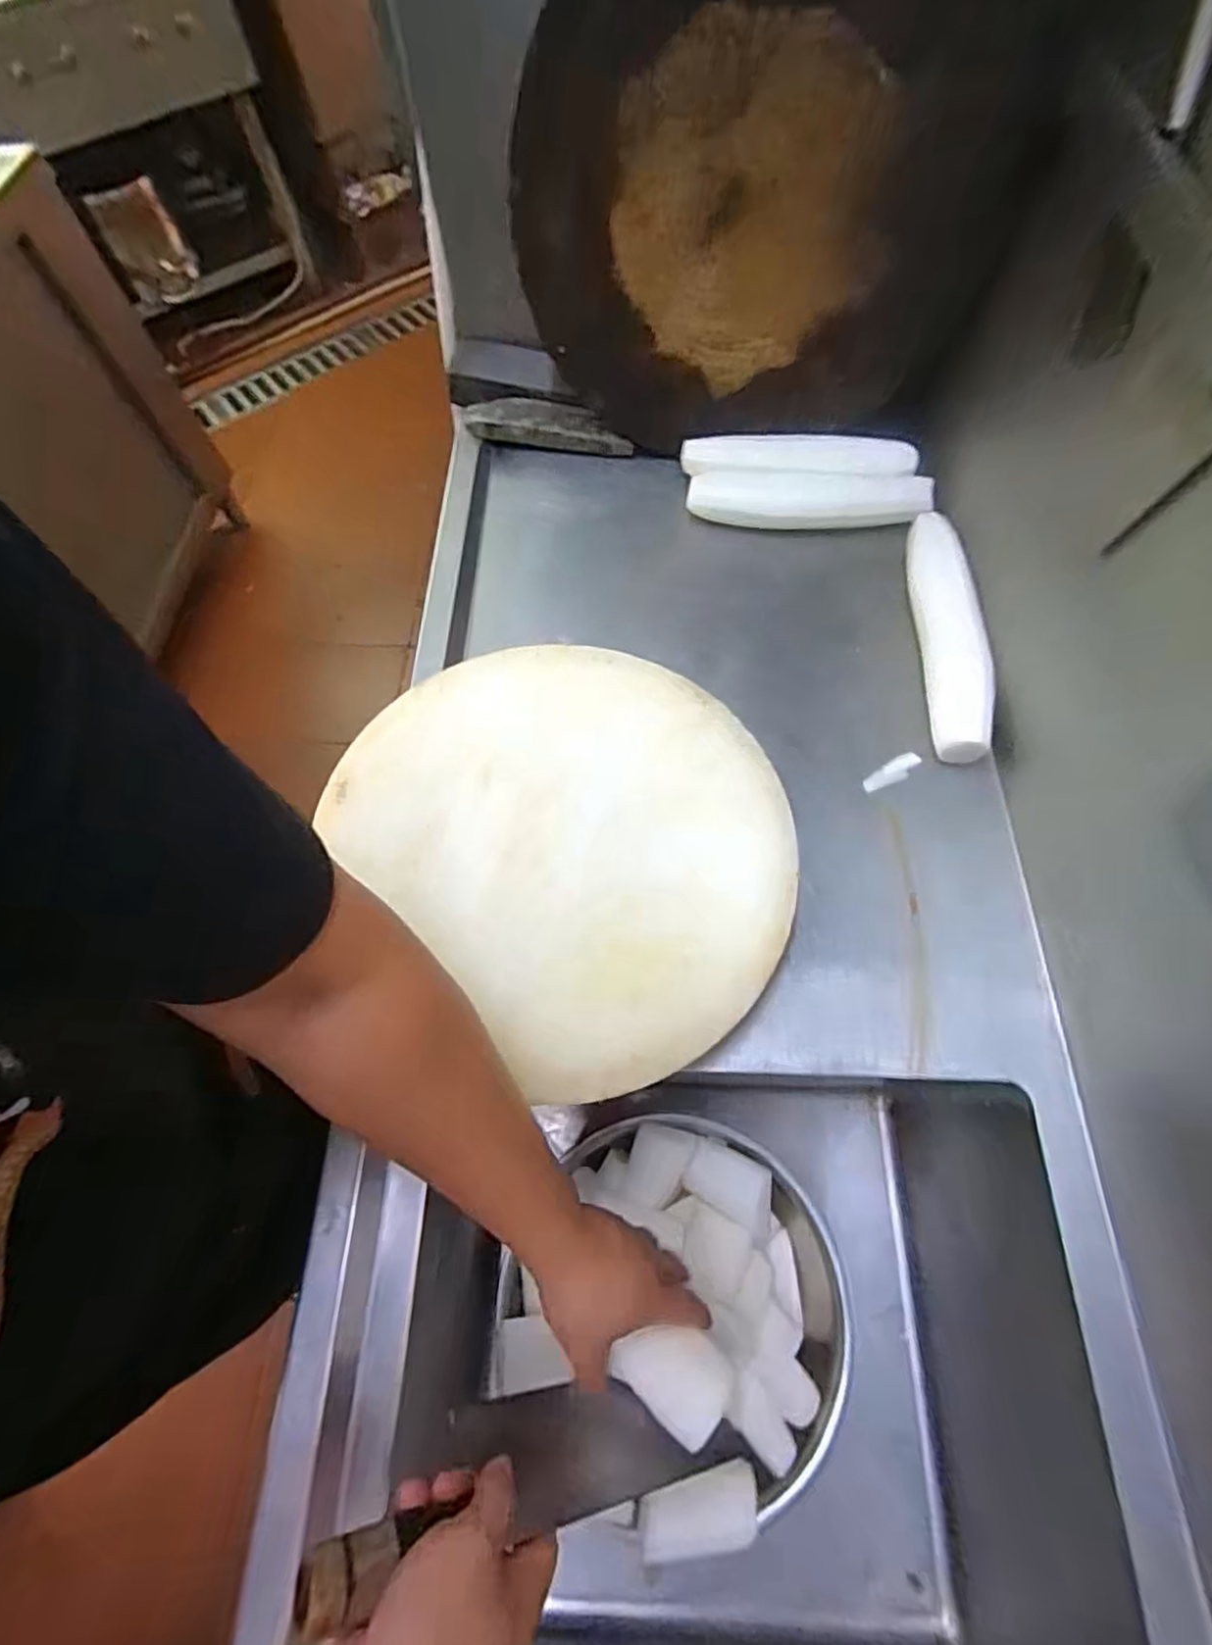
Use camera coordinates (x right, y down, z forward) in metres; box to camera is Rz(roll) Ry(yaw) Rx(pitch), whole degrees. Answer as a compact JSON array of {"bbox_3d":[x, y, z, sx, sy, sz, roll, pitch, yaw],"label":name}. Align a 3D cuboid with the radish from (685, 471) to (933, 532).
[{"bbox_3d":[0.224,-0.358,0.711,0.260,0.043,0.049,5,66,4],"label":"radish"}]

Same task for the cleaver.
[{"bbox_3d":[-0.044,0.400,0.400,0.288,0.084,0.043,20,60,-35],"label":"cleaver"}]

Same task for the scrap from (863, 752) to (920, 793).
[{"bbox_3d":[0.267,-0.047,0.595,0.061,0.005,0.019,-25,67,-9],"label":"scrap"}]

